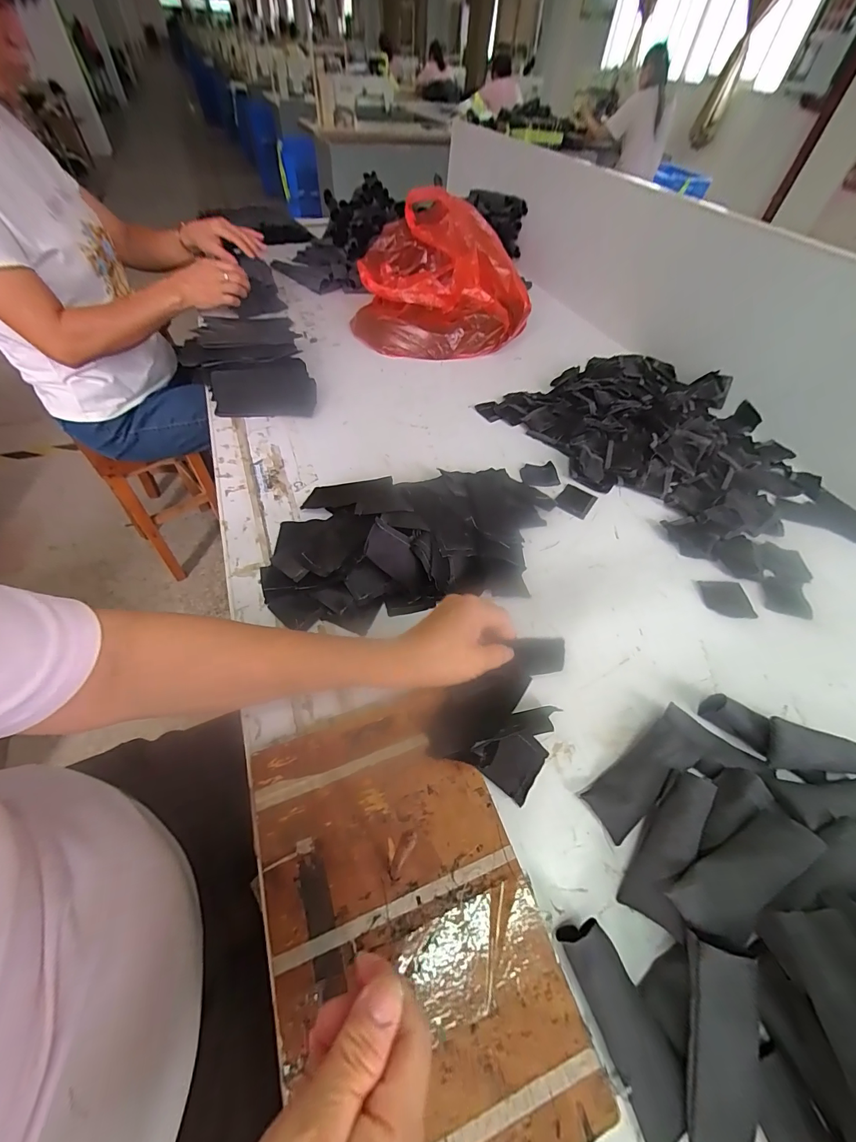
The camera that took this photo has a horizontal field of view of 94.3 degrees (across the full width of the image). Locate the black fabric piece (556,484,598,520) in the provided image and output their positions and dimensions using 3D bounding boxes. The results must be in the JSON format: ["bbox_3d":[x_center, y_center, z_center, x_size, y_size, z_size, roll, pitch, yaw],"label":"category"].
[{"bbox_3d":[0.209,-0.098,0.565,0.048,0.007,0.052,32,57,19],"label":"black fabric piece"}]

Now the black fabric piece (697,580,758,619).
[{"bbox_3d":[0.354,0.033,0.471,0.054,0.004,0.049,4,53,0],"label":"black fabric piece"}]

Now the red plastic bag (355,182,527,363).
[{"bbox_3d":[0.002,-0.593,0.808,0.320,0.174,0.330,-20,56,-17],"label":"red plastic bag"}]

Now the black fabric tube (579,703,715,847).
[{"bbox_3d":[0.188,0.170,0.339,0.117,0.029,0.041,-29,59,-23],"label":"black fabric tube"}]

